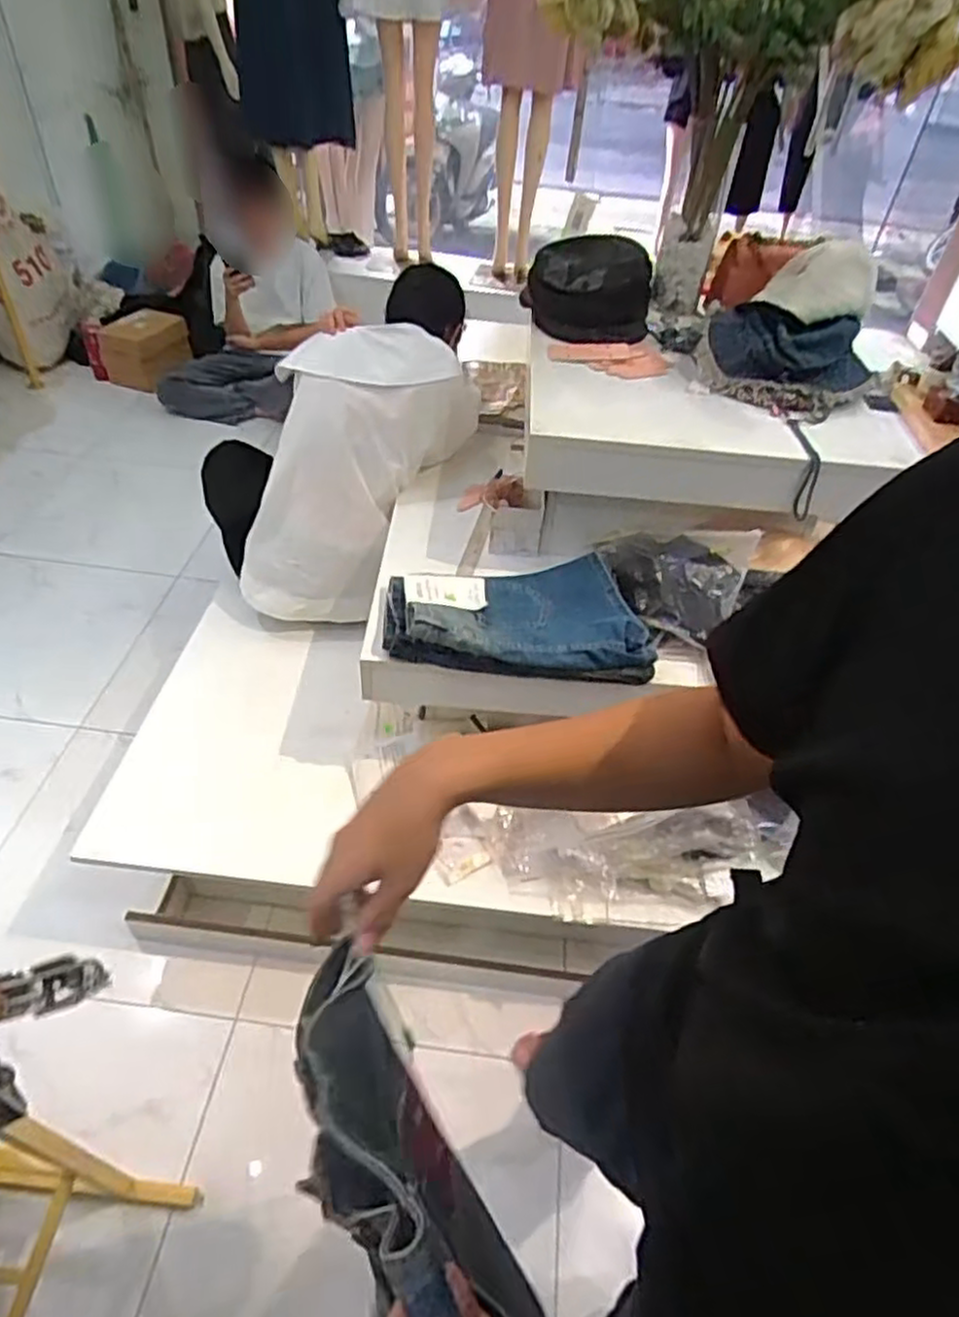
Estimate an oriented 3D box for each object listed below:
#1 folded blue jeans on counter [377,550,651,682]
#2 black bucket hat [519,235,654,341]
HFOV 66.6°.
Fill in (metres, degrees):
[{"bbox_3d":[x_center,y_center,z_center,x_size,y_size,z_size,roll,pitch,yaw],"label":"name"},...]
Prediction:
[{"bbox_3d":[0.062,-0.083,1.224,0.434,0.101,0.239,6,44,0],"label":"folded blue jeans on counter"},{"bbox_3d":[0.214,-0.716,1.413,0.240,0.132,0.197,-1,44,-7],"label":"black bucket hat"}]

